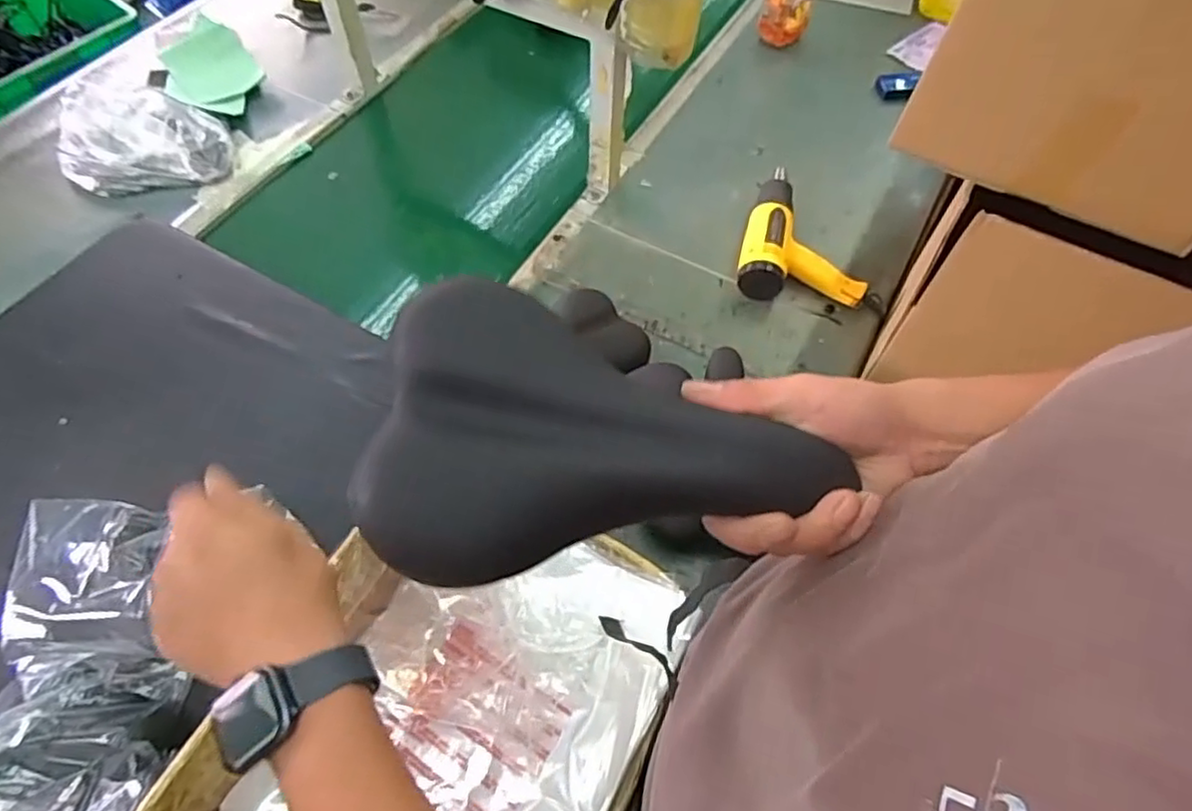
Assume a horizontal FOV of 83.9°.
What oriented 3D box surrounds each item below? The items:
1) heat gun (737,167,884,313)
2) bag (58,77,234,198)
[{"bbox_3d":[0.354,-0.270,1.067,0.227,0.070,0.255,13,60,6],"label":"heat gun"},{"bbox_3d":[-0.799,-0.480,1.184,0.281,0.088,0.219,-3,60,-3],"label":"bag"}]

